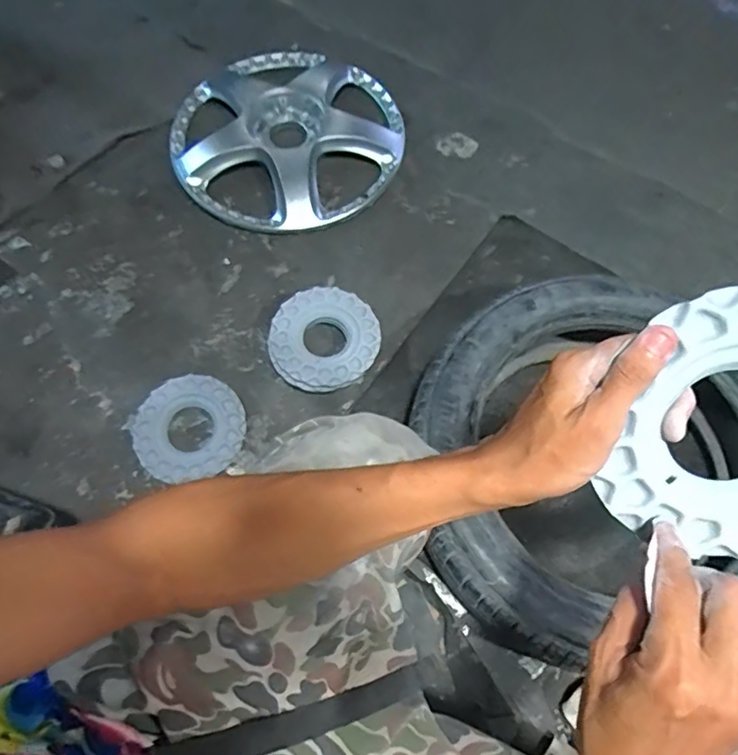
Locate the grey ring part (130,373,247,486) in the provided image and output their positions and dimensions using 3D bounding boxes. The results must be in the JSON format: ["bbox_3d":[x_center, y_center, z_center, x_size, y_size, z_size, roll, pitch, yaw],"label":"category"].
[{"bbox_3d":[-0.277,0.072,0.851,0.169,0.020,0.154,-11,67,-4],"label":"grey ring part"}]

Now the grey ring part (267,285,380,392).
[{"bbox_3d":[-0.067,-0.060,0.880,0.161,0.069,0.168,0,67,1],"label":"grey ring part"}]

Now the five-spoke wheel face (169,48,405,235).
[{"bbox_3d":[-0.151,-0.459,1.044,0.426,0.054,0.411,0,67,-1],"label":"five-spoke wheel face"}]

